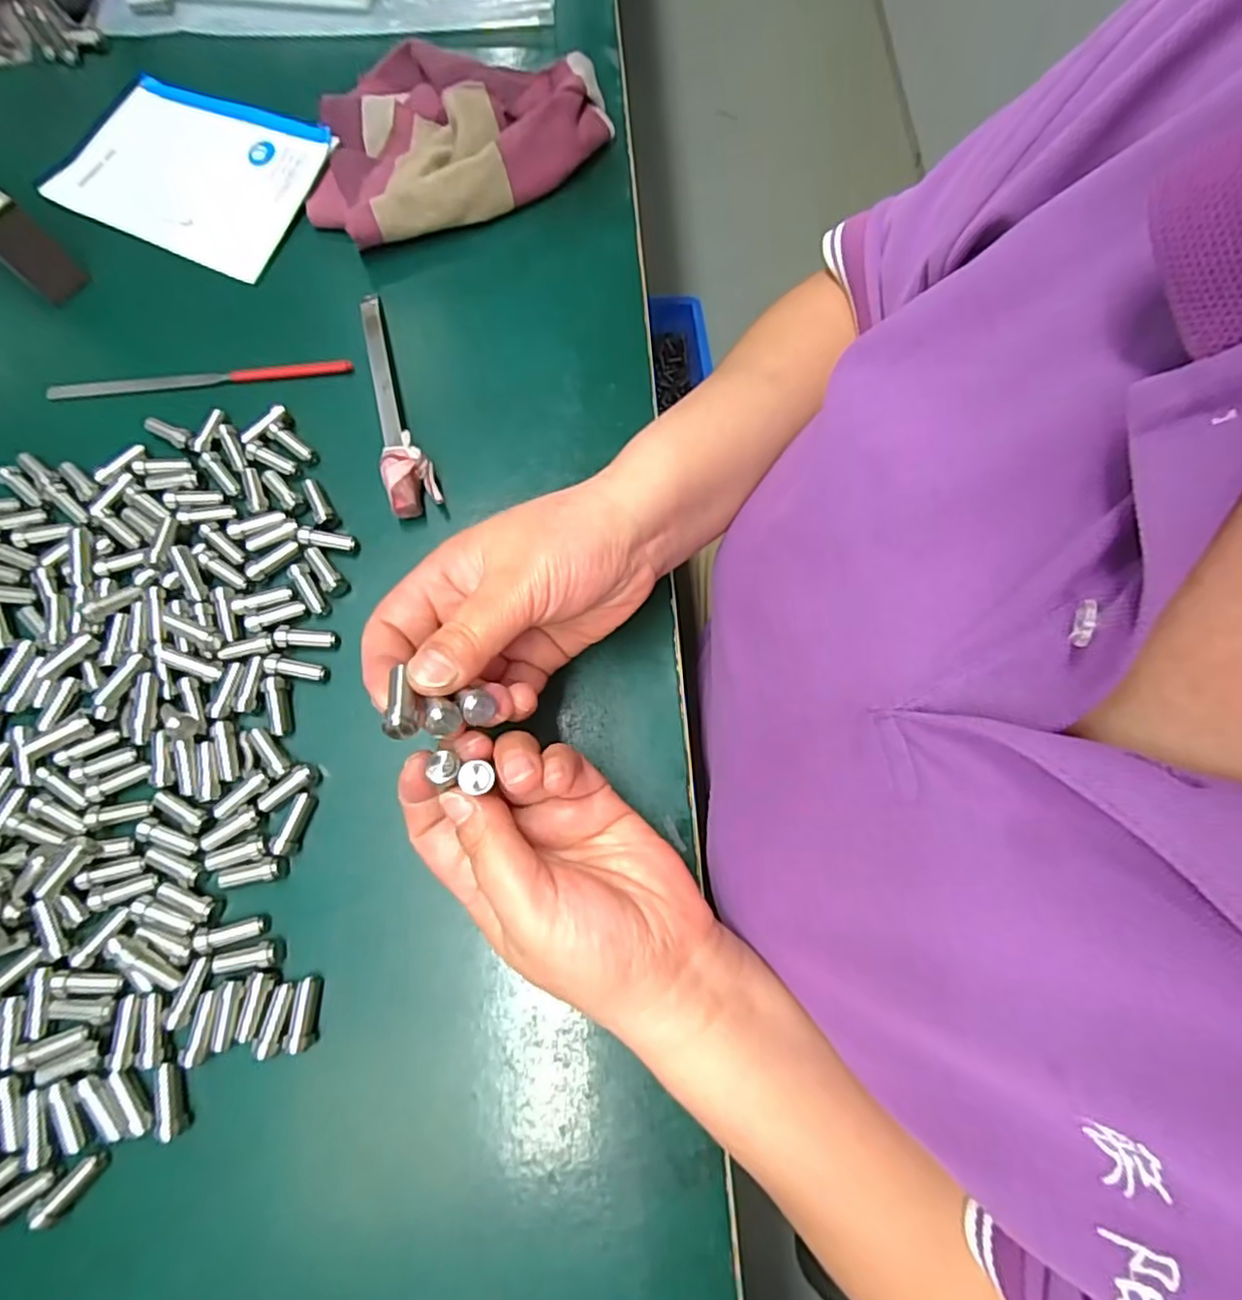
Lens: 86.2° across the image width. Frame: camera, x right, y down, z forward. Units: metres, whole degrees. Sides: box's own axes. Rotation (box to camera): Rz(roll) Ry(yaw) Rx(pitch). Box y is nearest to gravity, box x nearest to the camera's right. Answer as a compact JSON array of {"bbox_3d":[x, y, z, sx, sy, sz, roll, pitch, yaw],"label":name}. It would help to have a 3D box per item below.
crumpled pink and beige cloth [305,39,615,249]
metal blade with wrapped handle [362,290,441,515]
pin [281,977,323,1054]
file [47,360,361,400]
[{"bbox_3d":[-0.101,-0.303,0.379,0.173,0.036,0.122,-28,77,-8],"label":"crumpled pink and beige cloth"},{"bbox_3d":[-0.120,-0.129,0.345,0.024,0.016,0.131,-17,76,-5],"label":"metal blade with wrapped handle"},{"bbox_3d":[-0.130,0.150,0.273,0.010,0.009,0.027,1,61,0],"label":"pin"},{"bbox_3d":[-0.224,-0.145,0.352,0.156,0.005,0.007,-6,75,-2],"label":"file"}]

